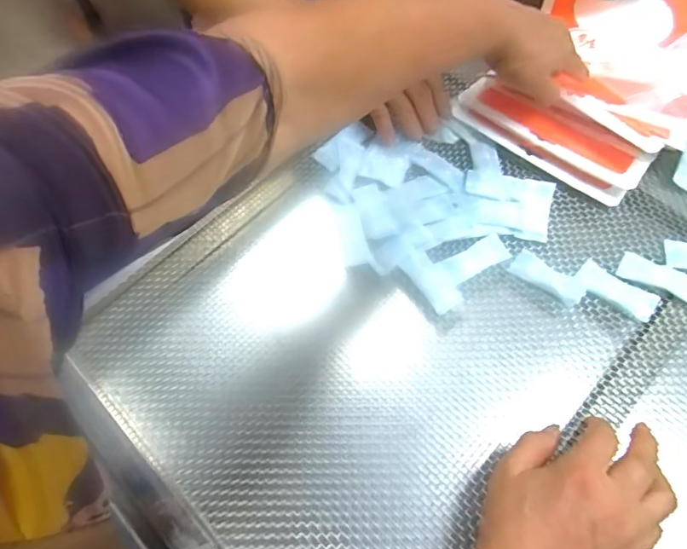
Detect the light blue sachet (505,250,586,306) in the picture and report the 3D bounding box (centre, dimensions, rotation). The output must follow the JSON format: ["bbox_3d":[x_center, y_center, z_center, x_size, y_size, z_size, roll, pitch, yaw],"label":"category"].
[{"bbox_3d":[0.189,0.002,0.453,0.069,0.004,0.027,35,70,20],"label":"light blue sachet"}]

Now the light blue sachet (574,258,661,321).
[{"bbox_3d":[0.245,0.013,0.436,0.068,0.009,0.028,38,71,21],"label":"light blue sachet"}]

